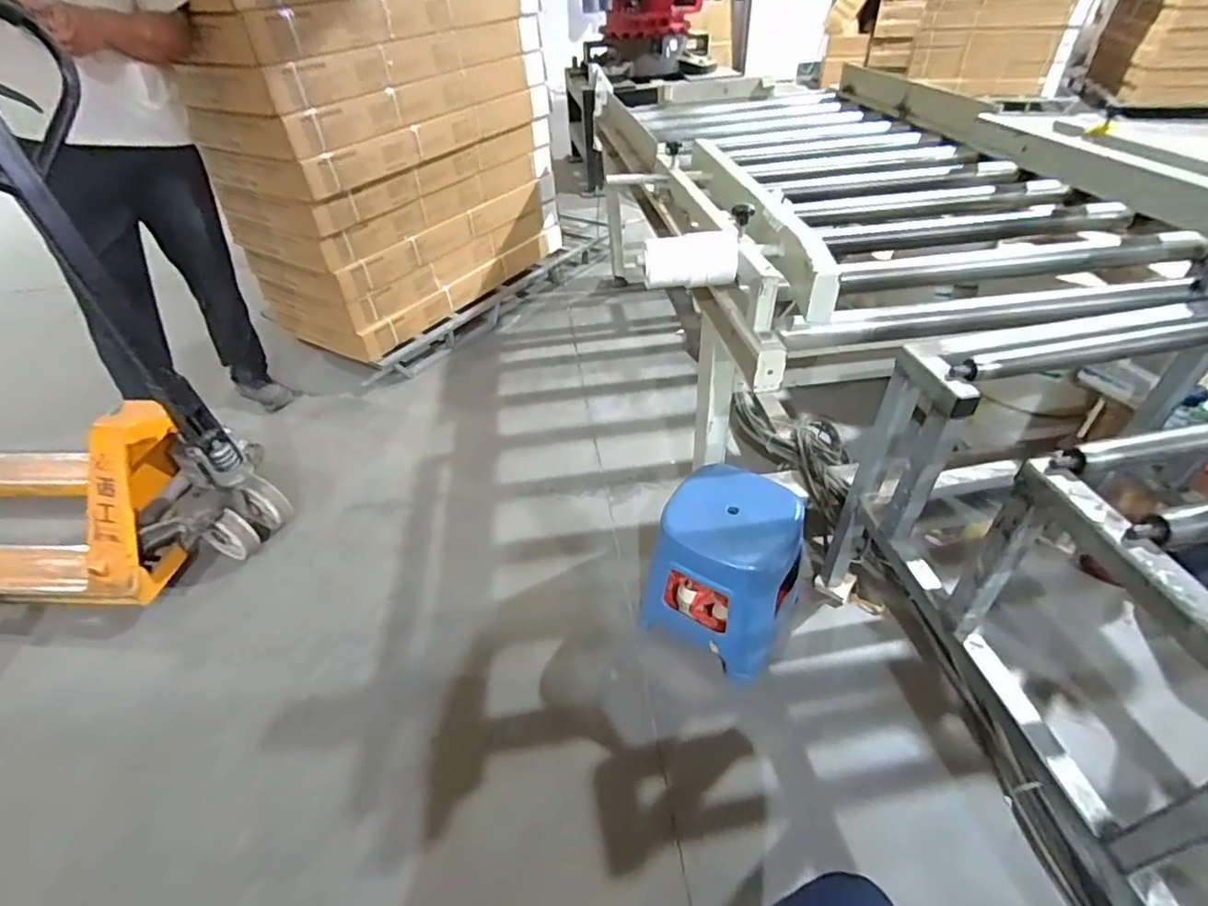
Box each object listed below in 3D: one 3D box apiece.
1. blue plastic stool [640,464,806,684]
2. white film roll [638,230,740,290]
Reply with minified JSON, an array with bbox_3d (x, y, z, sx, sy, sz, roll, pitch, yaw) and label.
[{"bbox_3d":[0.270,0.249,1.220,0.280,0.326,0.285,24,49,27],"label":"blue plastic stool"},{"bbox_3d":[0.147,-0.331,0.968,0.162,0.068,0.065,-1,41,4],"label":"white film roll"}]

